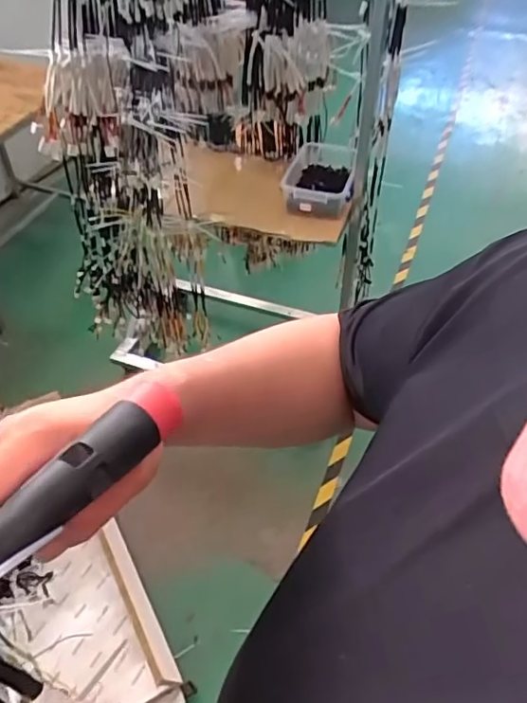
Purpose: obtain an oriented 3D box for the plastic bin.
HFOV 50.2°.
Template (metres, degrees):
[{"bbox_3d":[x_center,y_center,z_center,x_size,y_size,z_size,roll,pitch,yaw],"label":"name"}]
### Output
[{"bbox_3d":[0.156,-0.476,1.547,0.179,0.095,0.287,4,46,8],"label":"plastic bin"}]

